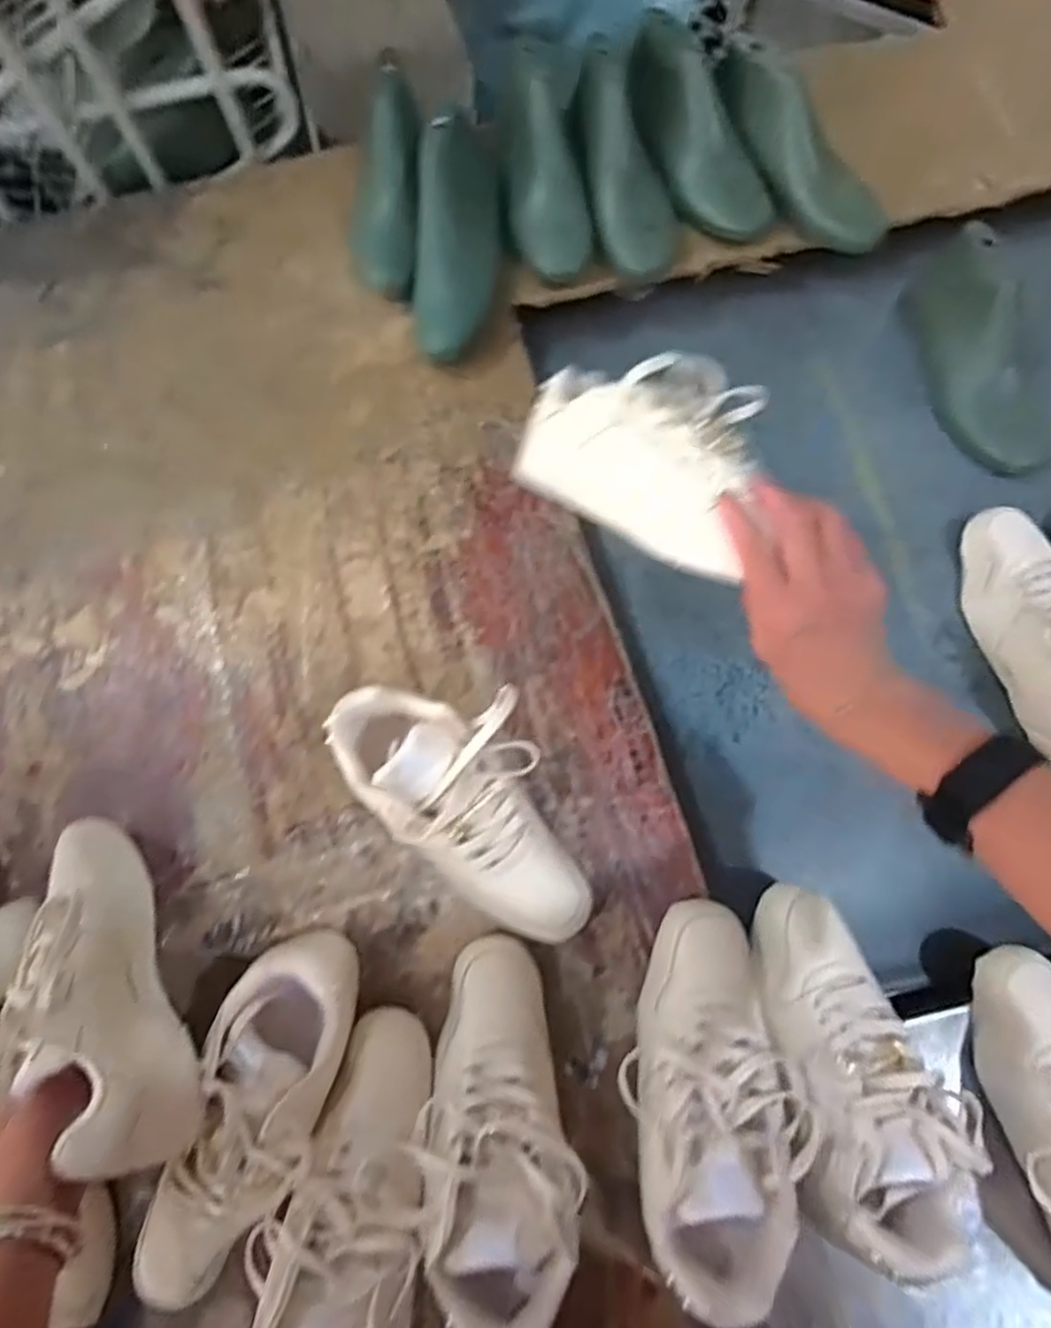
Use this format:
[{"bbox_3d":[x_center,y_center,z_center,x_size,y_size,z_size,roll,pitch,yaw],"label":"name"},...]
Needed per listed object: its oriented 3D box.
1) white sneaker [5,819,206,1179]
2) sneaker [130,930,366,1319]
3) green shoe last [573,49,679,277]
[{"bbox_3d":[-0.305,0.223,0.490,0.088,0.072,0.243,-31,58,-7],"label":"white sneaker"},{"bbox_3d":[-0.189,0.319,0.502,0.088,0.091,0.241,18,75,6],"label":"sneaker"},{"bbox_3d":[0.096,-0.509,0.728,0.072,0.073,0.224,-16,90,-3],"label":"green shoe last"}]

